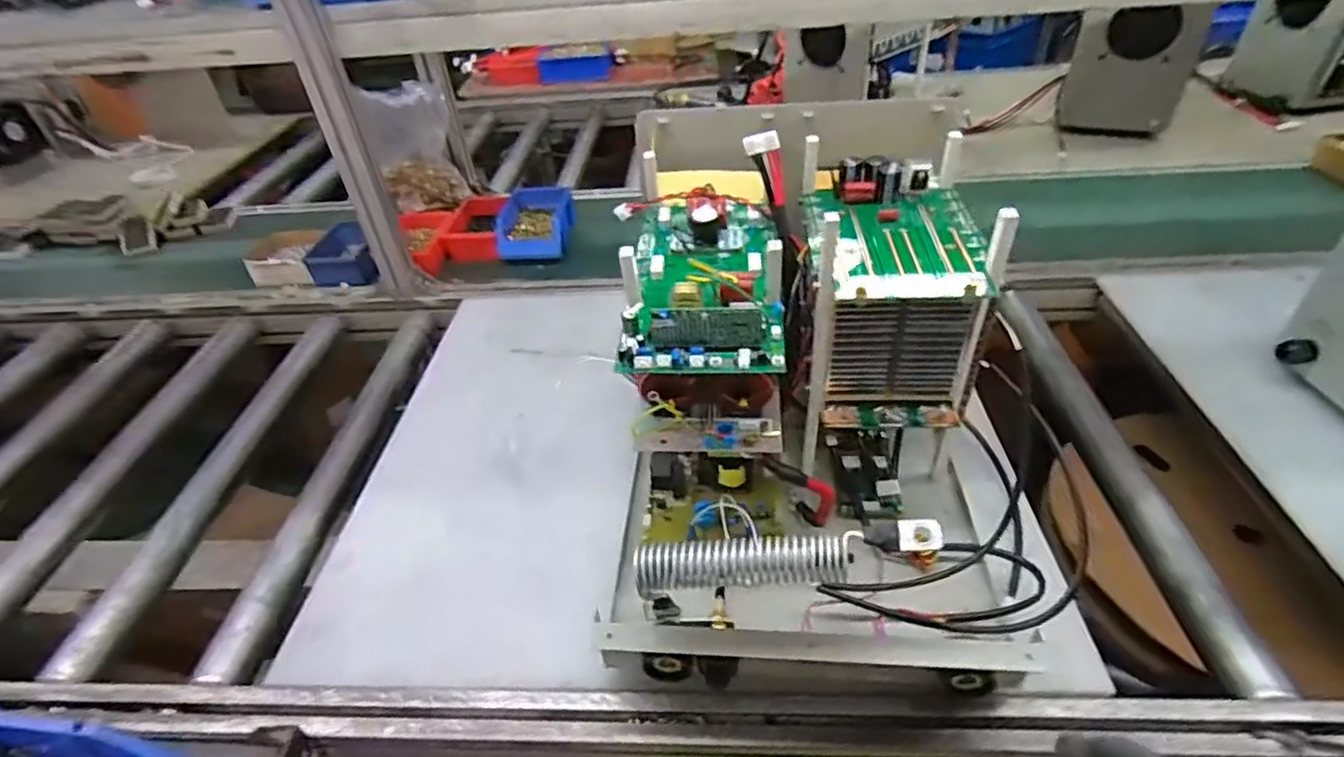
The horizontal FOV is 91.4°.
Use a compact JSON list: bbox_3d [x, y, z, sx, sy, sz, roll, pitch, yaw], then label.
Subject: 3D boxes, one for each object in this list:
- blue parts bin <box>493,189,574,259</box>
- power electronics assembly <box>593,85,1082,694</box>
[{"bbox_3d":[-0.227,-0.261,1.118,0.117,0.065,0.150,-2,40,4],"label":"blue parts bin"},{"bbox_3d":[0.147,-0.008,0.587,0.358,0.305,0.465,2,40,8],"label":"power electronics assembly"}]

